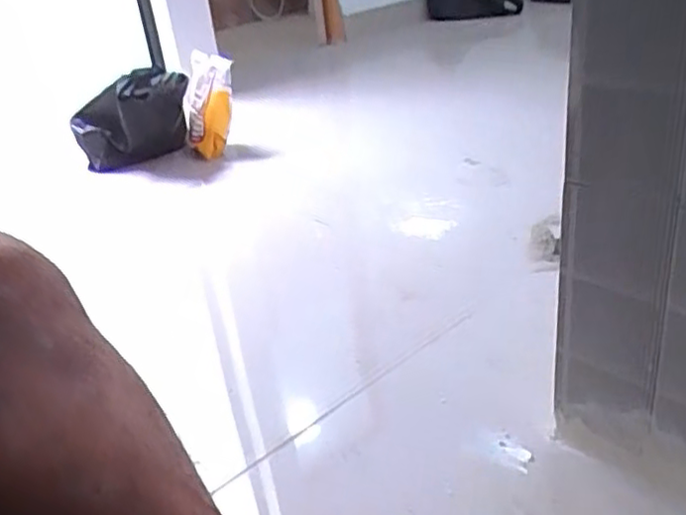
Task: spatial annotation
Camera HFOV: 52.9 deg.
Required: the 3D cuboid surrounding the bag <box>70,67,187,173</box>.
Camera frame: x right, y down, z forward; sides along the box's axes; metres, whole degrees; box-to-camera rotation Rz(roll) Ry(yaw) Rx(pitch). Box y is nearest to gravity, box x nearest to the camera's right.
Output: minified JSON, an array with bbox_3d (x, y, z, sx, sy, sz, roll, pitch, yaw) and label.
[{"bbox_3d":[-0.479,-0.314,1.560,0.254,0.196,0.171,-15,28,-13],"label":"bag"}]

